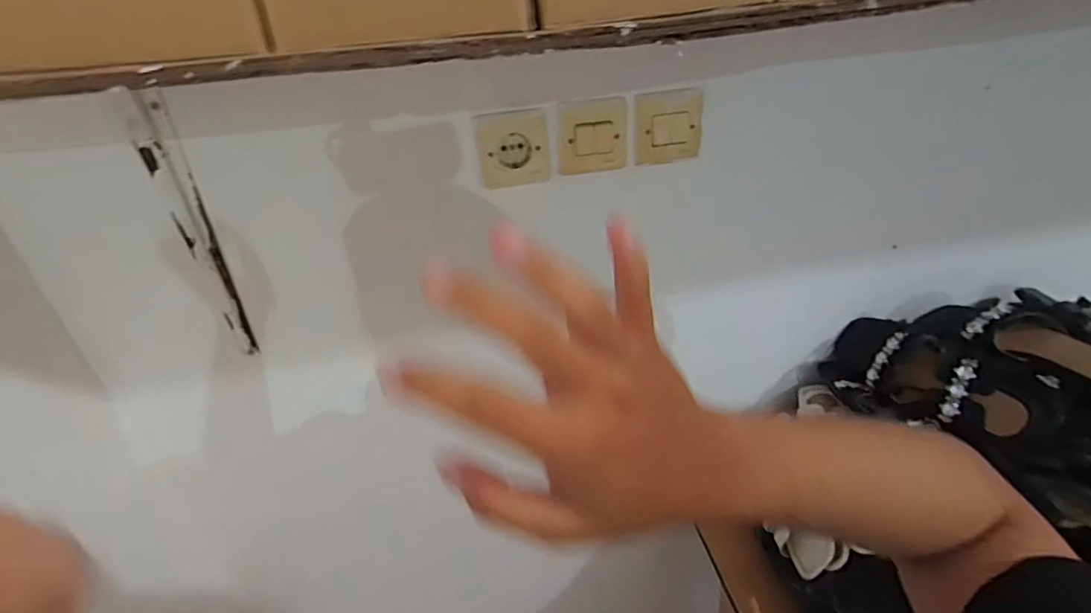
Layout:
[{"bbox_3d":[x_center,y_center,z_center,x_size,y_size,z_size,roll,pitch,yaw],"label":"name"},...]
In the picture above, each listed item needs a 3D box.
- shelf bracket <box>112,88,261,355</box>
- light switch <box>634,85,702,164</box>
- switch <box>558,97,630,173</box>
[{"bbox_3d":[-0.372,-0.077,0.587,0.027,0.291,0.026,8,34,21],"label":"shelf bracket"},{"bbox_3d":[0.138,-0.200,0.606,0.076,0.073,0.012,-11,32,-9],"label":"light switch"},{"bbox_3d":[0.053,-0.187,0.597,0.077,0.073,0.011,-9,32,-5],"label":"switch"}]

